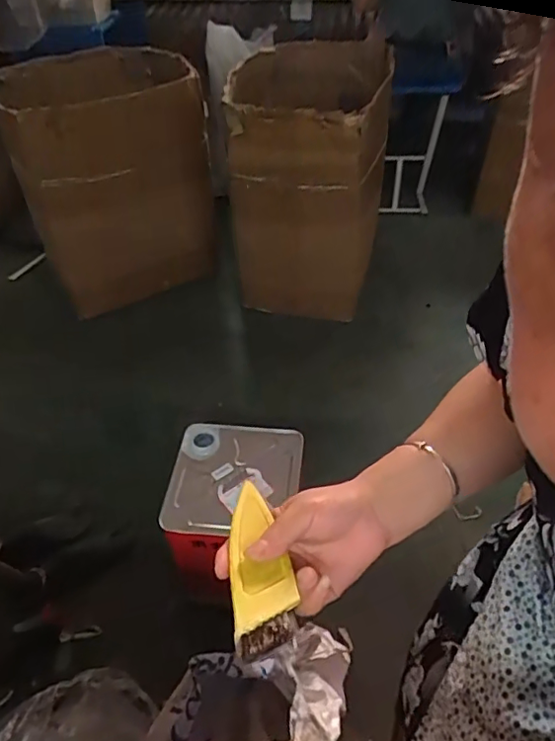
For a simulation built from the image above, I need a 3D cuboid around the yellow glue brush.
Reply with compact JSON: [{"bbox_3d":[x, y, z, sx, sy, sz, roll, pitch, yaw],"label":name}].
[{"bbox_3d":[-0.015,0.135,0.398,0.042,0.007,0.147,4,30,-13],"label":"yellow glue brush"}]

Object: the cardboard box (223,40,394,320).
[{"bbox_3d":[0.106,-0.543,1.676,0.478,0.674,0.536,3,45,6],"label":"cardboard box"}]

